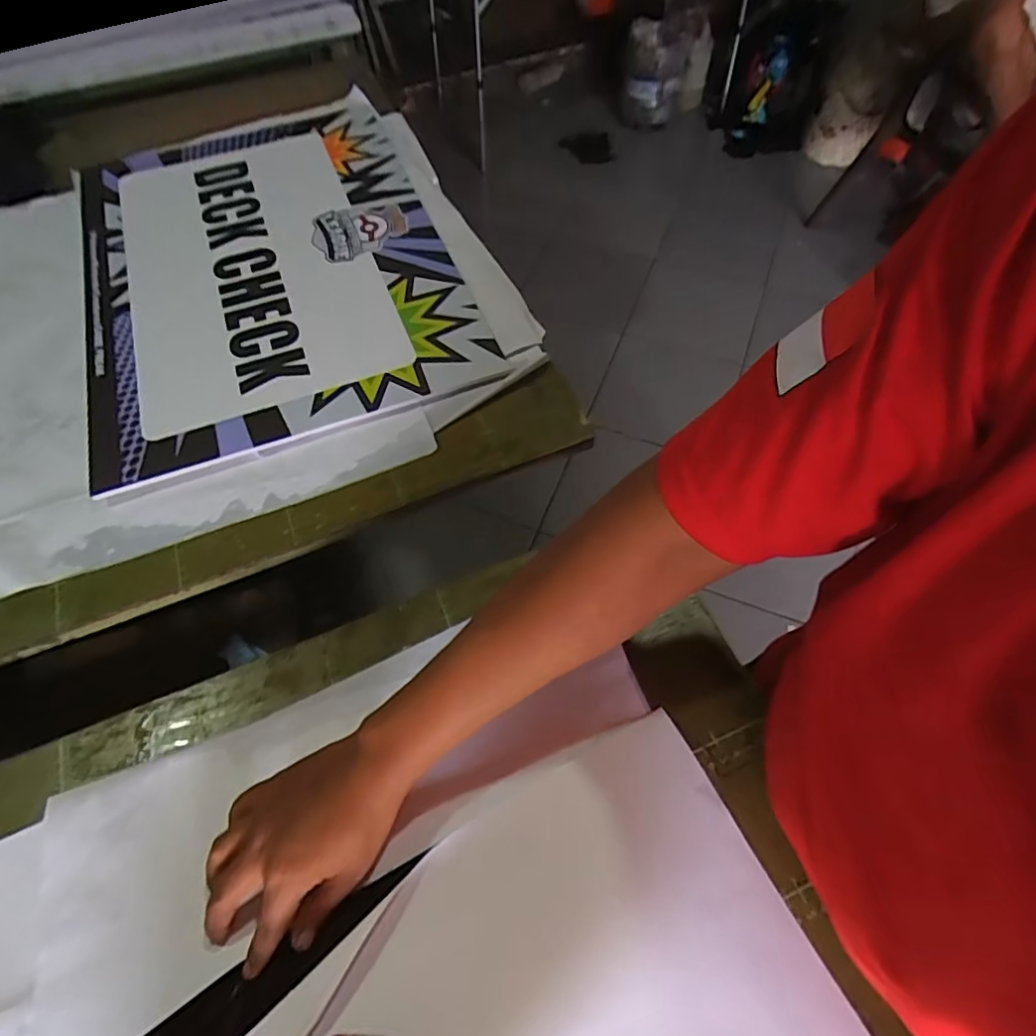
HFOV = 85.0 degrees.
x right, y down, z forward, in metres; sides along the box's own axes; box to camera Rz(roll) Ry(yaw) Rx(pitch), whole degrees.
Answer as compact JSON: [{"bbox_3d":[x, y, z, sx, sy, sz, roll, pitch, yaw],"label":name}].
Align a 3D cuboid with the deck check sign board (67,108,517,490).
[{"bbox_3d":[-0.305,-0.313,0.685,0.418,0.020,0.553,-19,63,-10],"label":"deck check sign board"}]

